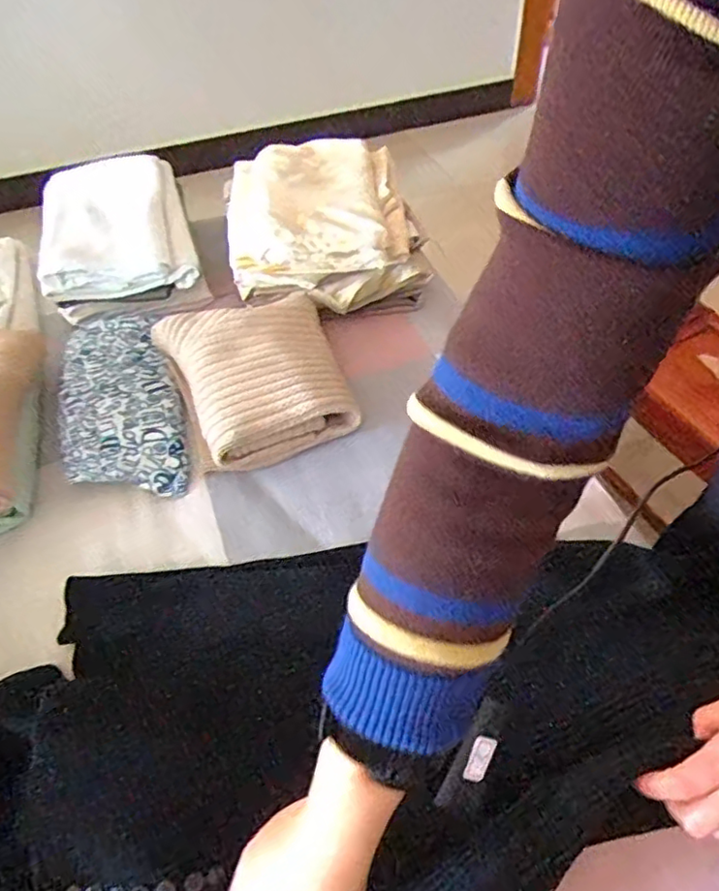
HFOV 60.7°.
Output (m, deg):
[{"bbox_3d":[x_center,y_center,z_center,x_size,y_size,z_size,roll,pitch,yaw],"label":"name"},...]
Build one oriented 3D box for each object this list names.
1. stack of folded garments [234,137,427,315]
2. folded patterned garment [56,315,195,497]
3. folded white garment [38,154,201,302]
[{"bbox_3d":[-0.056,-0.316,0.856,0.262,0.104,0.291,-14,49,-9],"label":"stack of folded garments"},{"bbox_3d":[-0.279,-0.059,0.716,0.130,0.033,0.295,-14,49,-9],"label":"folded patterned garment"},{"bbox_3d":[-0.334,-0.300,0.857,0.191,0.095,0.248,-12,49,-7],"label":"folded white garment"}]

